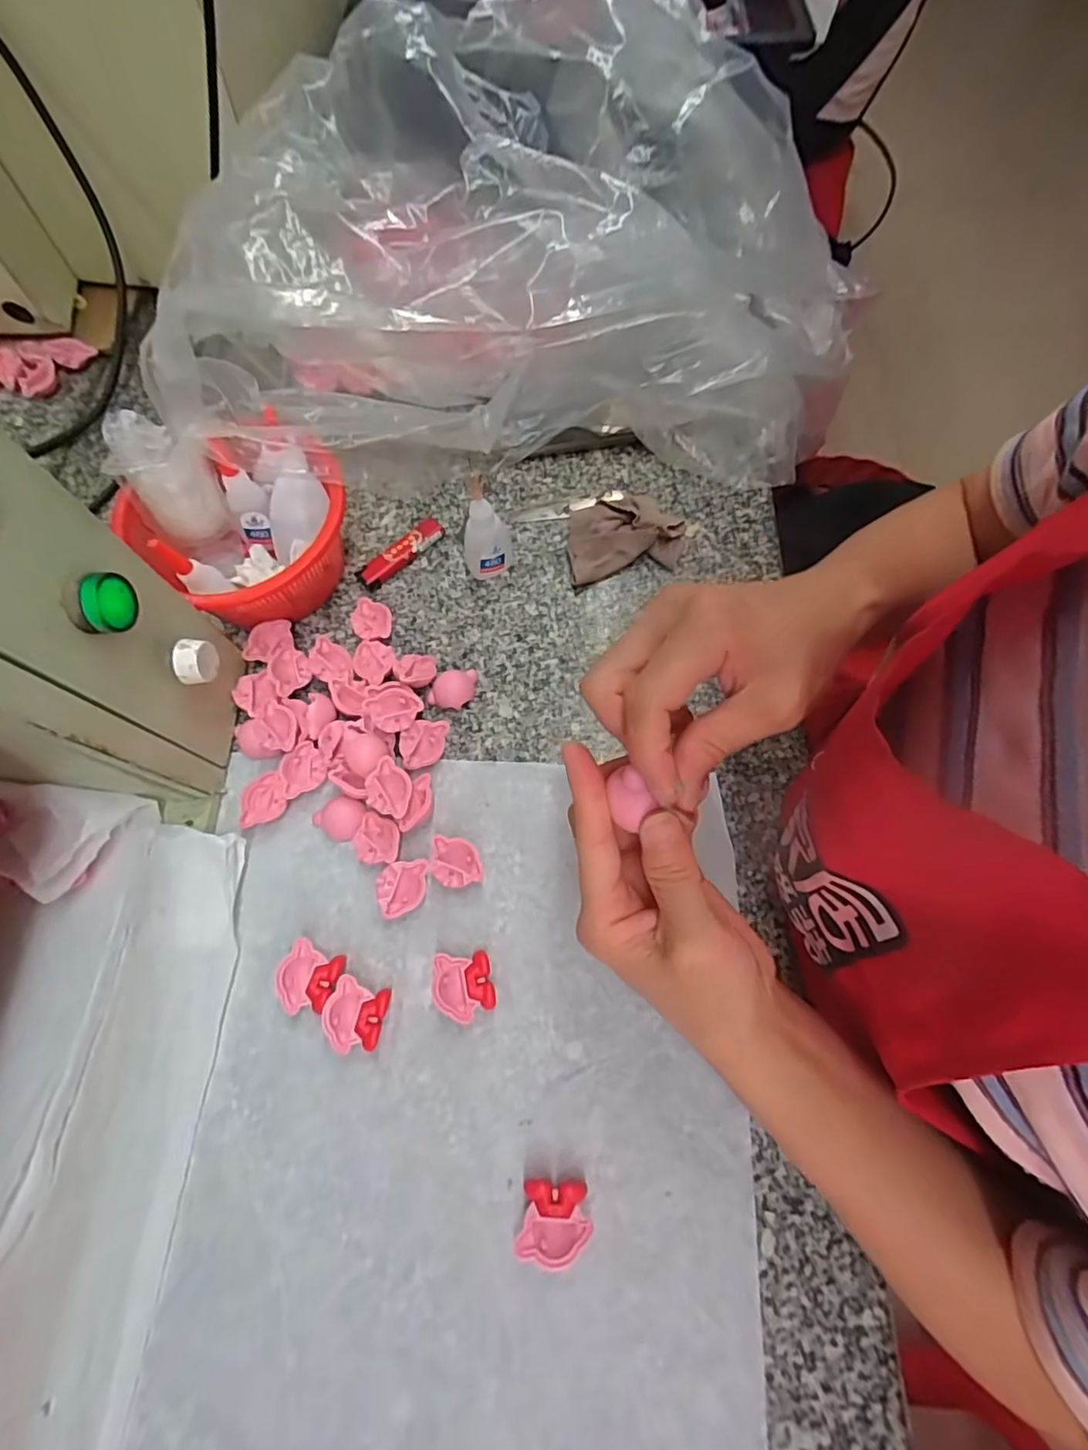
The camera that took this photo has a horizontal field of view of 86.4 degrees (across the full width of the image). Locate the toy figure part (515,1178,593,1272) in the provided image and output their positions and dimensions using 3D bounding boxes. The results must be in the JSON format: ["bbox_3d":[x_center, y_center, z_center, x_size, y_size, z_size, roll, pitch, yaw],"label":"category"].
[{"bbox_3d":[0.006,0.248,0.291,0.034,0.016,0.031,10,69,4],"label":"toy figure part"}]

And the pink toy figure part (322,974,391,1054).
[{"bbox_3d":[-0.106,0.164,0.328,0.032,0.014,0.036,10,69,4],"label":"pink toy figure part"}]

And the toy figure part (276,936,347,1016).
[{"bbox_3d":[-0.135,0.147,0.335,0.032,0.016,0.036,23,70,9],"label":"toy figure part"}]

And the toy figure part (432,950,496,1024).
[{"bbox_3d":[-0.046,0.149,0.333,0.033,0.015,0.035,-10,69,-3],"label":"toy figure part"}]

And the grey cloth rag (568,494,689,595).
[{"bbox_3d":[0.060,-0.149,0.440,0.095,0.022,0.073,-14,69,-5],"label":"grey cloth rag"}]

